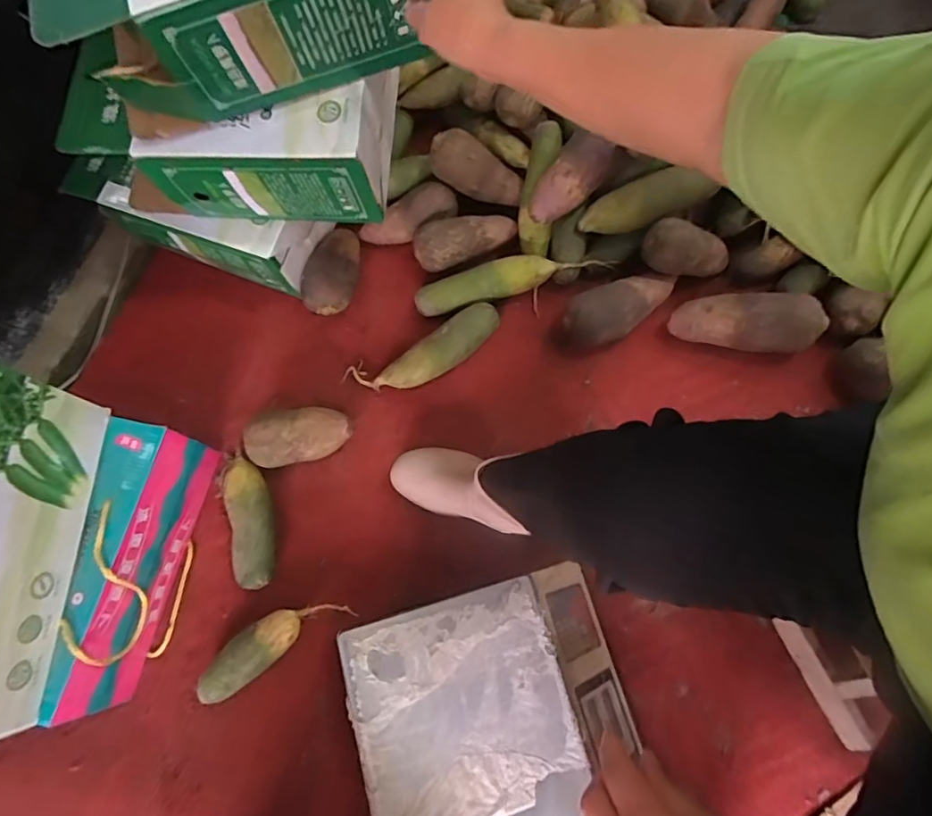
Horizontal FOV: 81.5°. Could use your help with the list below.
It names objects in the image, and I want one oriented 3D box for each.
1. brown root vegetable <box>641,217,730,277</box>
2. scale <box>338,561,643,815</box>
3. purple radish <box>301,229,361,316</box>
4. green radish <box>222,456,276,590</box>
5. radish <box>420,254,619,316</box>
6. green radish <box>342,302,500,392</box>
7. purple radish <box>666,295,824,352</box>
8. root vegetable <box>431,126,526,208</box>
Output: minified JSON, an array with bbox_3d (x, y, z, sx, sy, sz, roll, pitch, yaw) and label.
[{"bbox_3d":[0.319,-0.223,0.772,0.143,0.057,0.059,4,72,-23],"label":"brown root vegetable"},{"bbox_3d":[0.043,0.378,0.606,0.299,0.085,0.329,-16,73,-3],"label":"scale"},{"bbox_3d":[-0.205,-0.213,0.831,0.076,0.061,0.143,5,74,3],"label":"purple radish"},{"bbox_3d":[-0.287,0.154,0.732,0.055,0.052,0.172,-16,74,-3],"label":"green radish"},{"bbox_3d":[0.071,-0.185,0.814,0.294,0.065,0.061,-7,73,0],"label":"radish"},{"bbox_3d":[-0.056,-0.076,0.789,0.235,0.048,0.075,-23,74,-5],"label":"green radish"},{"bbox_3d":[0.387,-0.121,0.752,0.192,0.066,0.066,4,73,20],"label":"purple radish"},{"bbox_3d":[0.018,-0.361,0.828,0.154,0.054,0.057,21,73,-24],"label":"root vegetable"}]

